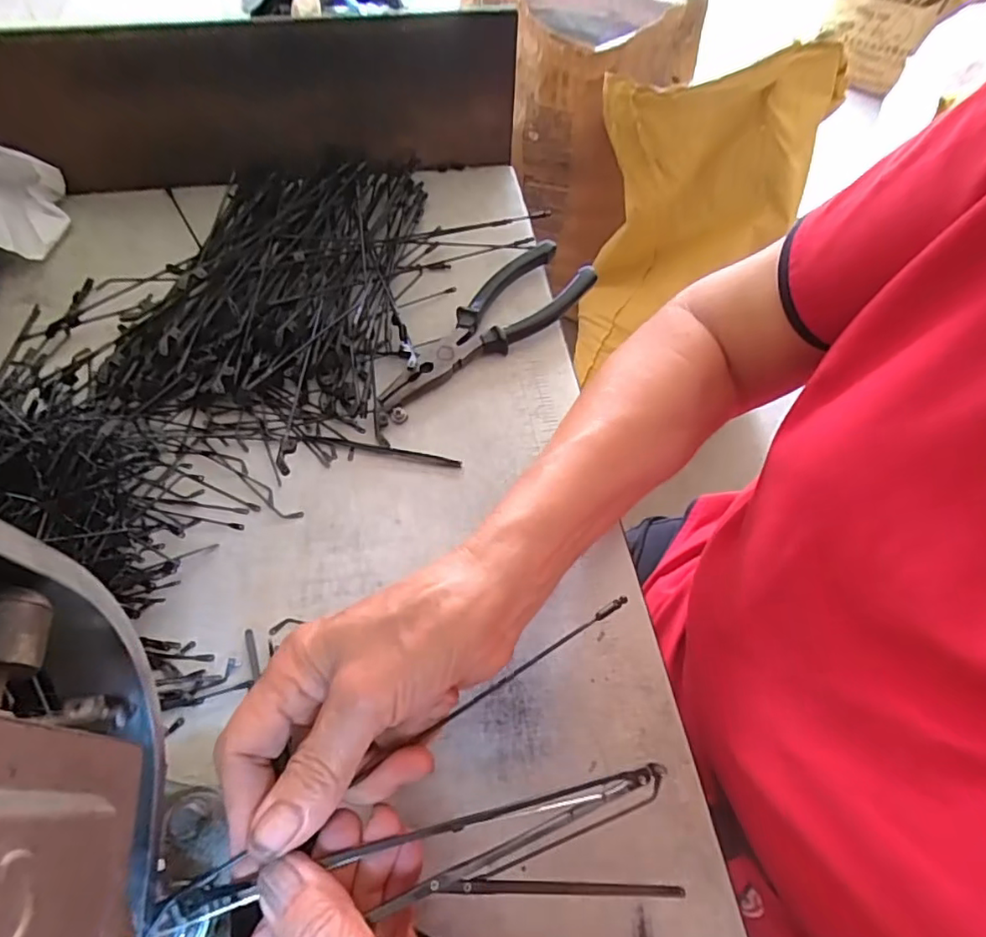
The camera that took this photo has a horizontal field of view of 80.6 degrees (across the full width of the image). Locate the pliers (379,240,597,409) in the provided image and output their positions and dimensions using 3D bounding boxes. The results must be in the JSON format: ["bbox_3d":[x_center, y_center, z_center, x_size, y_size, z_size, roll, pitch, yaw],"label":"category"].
[{"bbox_3d":[-0.003,-0.096,0.399,0.054,0.024,0.174,38,64,18],"label":"pliers"}]

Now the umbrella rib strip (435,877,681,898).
[{"bbox_3d":[0.026,0.153,0.212,0.099,0.004,0.004,12,58,-14],"label":"umbrella rib strip"}]

